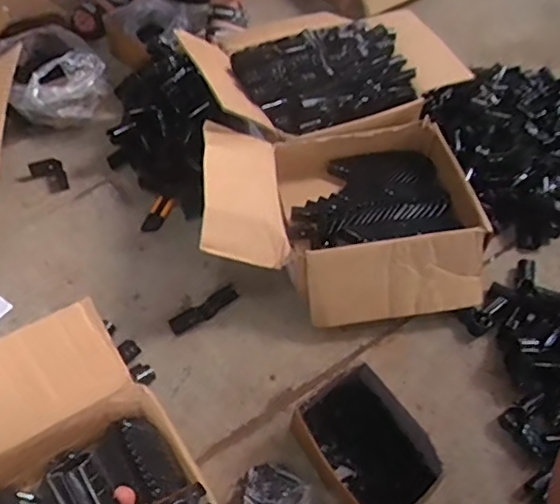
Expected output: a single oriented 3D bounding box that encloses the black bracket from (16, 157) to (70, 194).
[{"bbox_3d":[-0.448,-0.140,1.109,0.083,0.024,0.069,-22,60,-19],"label":"black bracket"}]

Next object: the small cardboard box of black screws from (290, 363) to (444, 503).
[{"bbox_3d":[0.118,0.279,0.832,0.138,0.097,0.185,-31,63,-24],"label":"small cardboard box of black screws"}]

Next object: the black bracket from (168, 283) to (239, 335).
[{"bbox_3d":[-0.127,0.096,0.976,0.122,0.013,0.033,-30,63,-23],"label":"black bracket"}]

